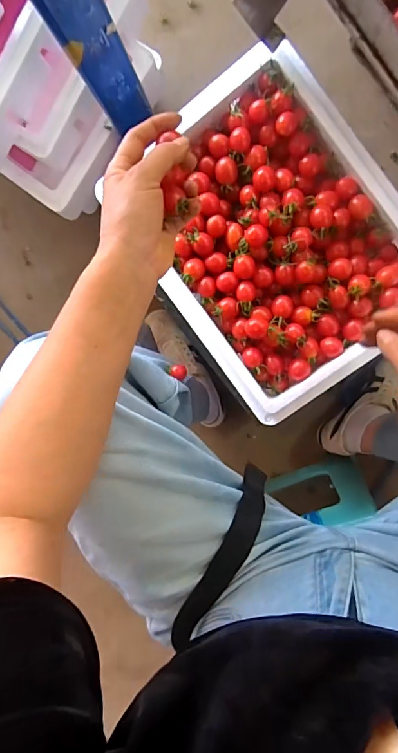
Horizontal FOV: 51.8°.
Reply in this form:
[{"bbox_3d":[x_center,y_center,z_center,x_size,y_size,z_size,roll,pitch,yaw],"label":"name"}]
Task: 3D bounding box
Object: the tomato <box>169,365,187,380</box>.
[{"bbox_3d":[-0.027,-0.007,0.542,0.022,0.018,0.017,37,99,1],"label":"tomato"}]

